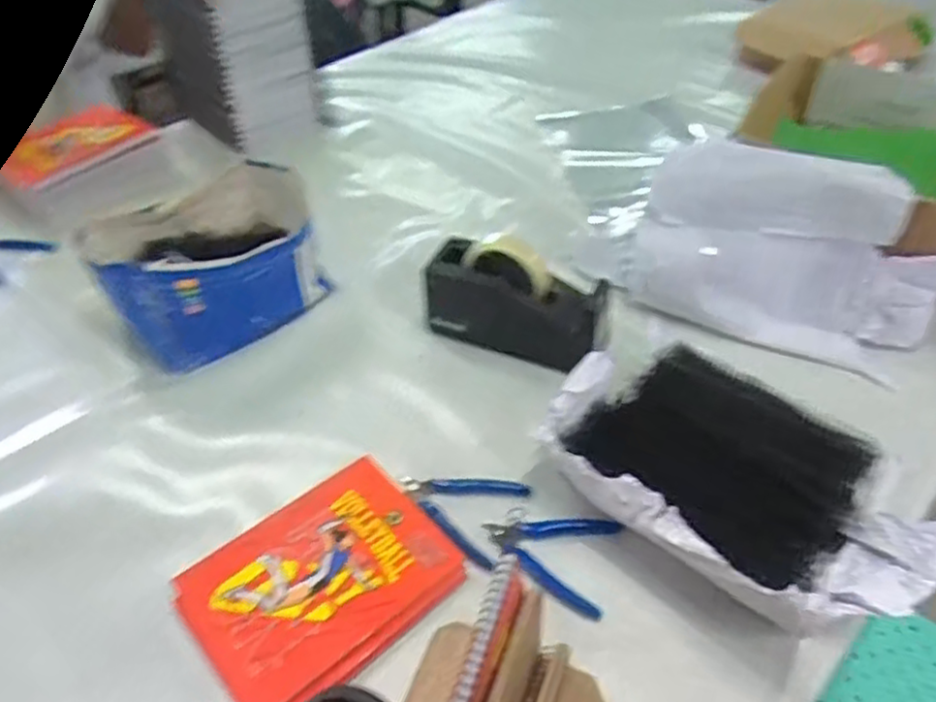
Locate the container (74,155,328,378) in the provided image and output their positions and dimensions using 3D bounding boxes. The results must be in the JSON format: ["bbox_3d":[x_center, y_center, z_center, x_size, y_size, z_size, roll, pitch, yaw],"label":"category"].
[{"bbox_3d":[-0.294,-0.107,0.799,0.242,0.124,0.190,-26,50,-23],"label":"container"}]

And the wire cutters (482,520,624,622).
[{"bbox_3d":[0.069,0.174,0.604,0.114,0.011,0.085,14,47,15],"label":"wire cutters"}]

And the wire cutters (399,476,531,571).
[{"bbox_3d":[-0.012,0.144,0.647,0.117,0.013,0.089,19,48,19],"label":"wire cutters"}]

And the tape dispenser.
[{"bbox_3d":[0.058,-0.066,0.774,0.199,0.108,0.089,18,48,18],"label":"tape dispenser"}]

